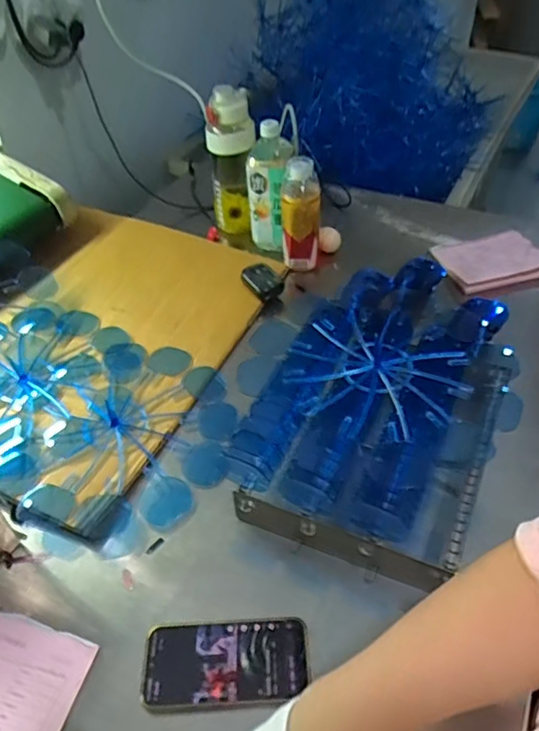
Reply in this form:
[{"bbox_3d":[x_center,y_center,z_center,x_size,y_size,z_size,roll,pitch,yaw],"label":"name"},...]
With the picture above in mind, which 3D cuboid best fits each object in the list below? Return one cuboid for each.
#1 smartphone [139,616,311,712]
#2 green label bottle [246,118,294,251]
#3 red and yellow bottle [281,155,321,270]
[{"bbox_3d":[-0.042,0.285,0.543,0.158,0.007,0.076,-3,45,0],"label":"smartphone"},{"bbox_3d":[0.002,-0.311,0.998,0.080,0.215,0.087,1,45,3],"label":"green label bottle"},{"bbox_3d":[0.054,-0.245,0.969,0.066,0.199,0.053,1,45,3],"label":"red and yellow bottle"}]

